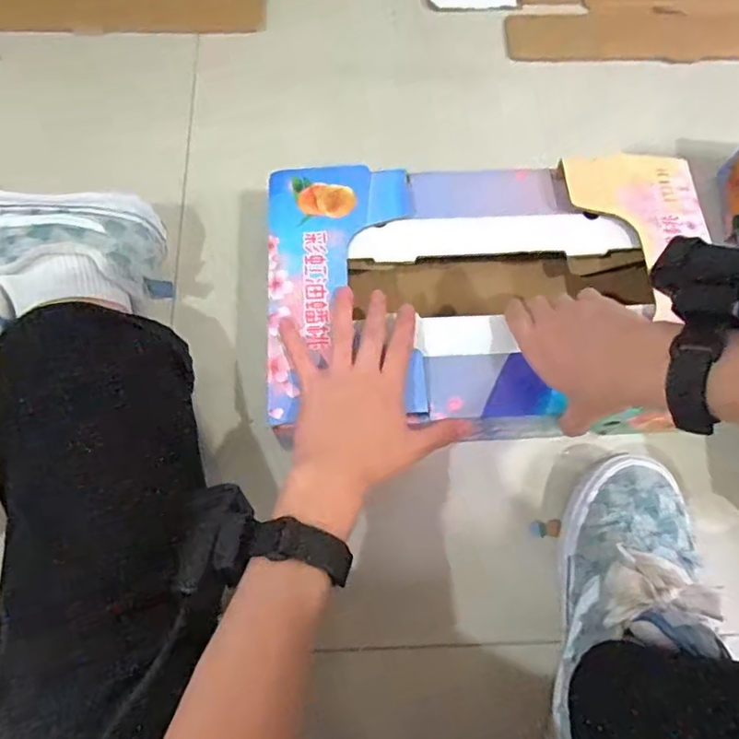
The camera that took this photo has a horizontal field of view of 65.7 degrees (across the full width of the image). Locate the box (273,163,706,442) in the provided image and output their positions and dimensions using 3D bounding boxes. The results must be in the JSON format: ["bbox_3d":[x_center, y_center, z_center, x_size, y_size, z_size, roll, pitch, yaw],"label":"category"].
[{"bbox_3d":[0.108,-0.063,0.547,0.389,0.107,0.242,-2,70,-3],"label":"box"}]

